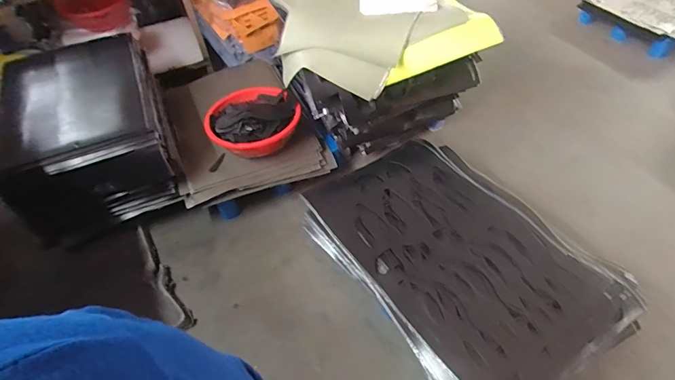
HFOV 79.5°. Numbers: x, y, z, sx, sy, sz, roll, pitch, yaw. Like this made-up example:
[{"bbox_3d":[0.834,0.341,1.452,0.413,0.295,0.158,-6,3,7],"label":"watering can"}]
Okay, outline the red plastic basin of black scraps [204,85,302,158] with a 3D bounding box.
[{"bbox_3d":[-0.388,-0.315,1.844,0.380,0.106,0.395,-3,49,3],"label":"red plastic basin of black scraps"}]

